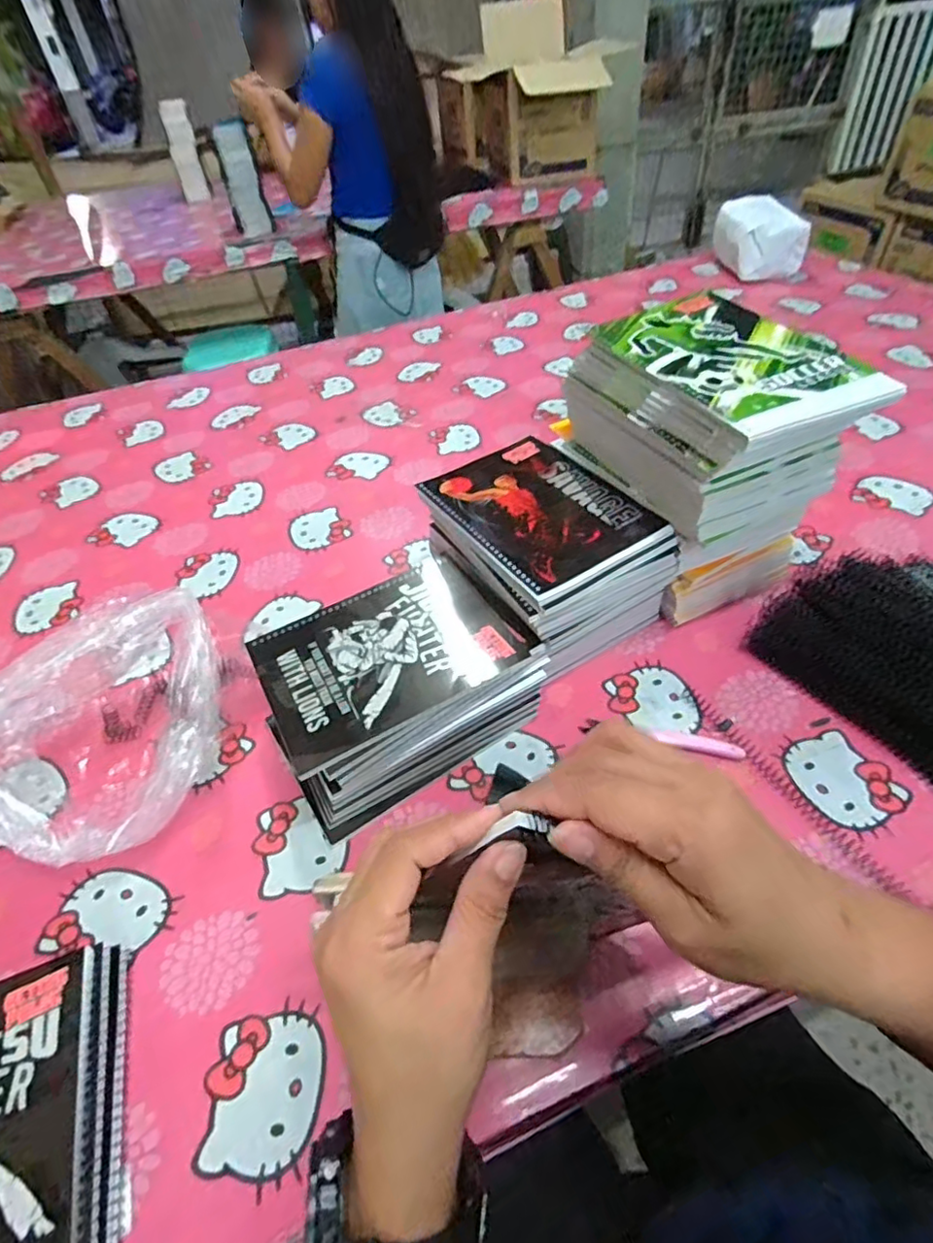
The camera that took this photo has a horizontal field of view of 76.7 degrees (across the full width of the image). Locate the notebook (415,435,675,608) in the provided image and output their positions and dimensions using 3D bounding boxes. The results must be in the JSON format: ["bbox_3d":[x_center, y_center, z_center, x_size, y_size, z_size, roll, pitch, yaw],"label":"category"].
[{"bbox_3d":[0.063,-0.107,0.549,0.151,0.011,0.207,-29,51,-20],"label":"notebook"}]

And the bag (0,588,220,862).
[{"bbox_3d":[-0.301,0.081,0.480,0.202,0.138,0.201,9,48,14],"label":"bag"}]

